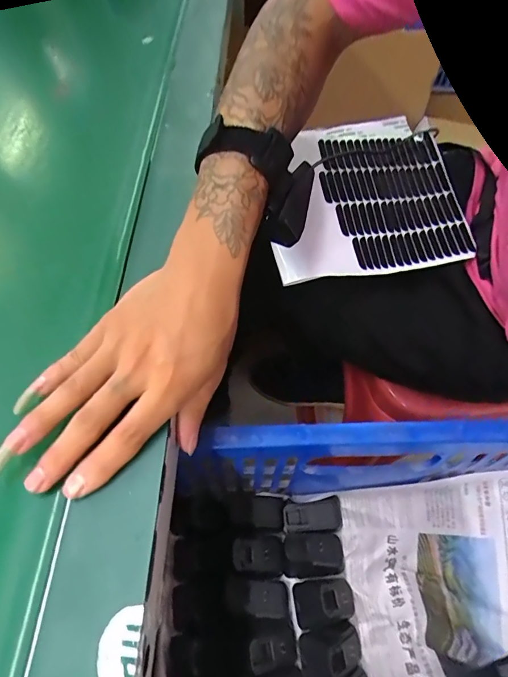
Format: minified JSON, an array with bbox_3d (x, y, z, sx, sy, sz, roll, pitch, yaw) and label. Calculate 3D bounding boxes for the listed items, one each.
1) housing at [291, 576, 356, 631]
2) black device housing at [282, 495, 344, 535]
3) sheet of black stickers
[{"bbox_3d":[0.076,0.280,0.454,0.067,0.037,0.047,-12,61,-8],"label":"housing"},{"bbox_3d":[0.069,0.212,0.497,0.068,0.024,0.035,-8,61,-6],"label":"black device housing"},{"bbox_3d":[0.117,-0.159,0.456,0.219,0.015,0.184,-8,77,-14],"label":"sheet of black stickers"}]

